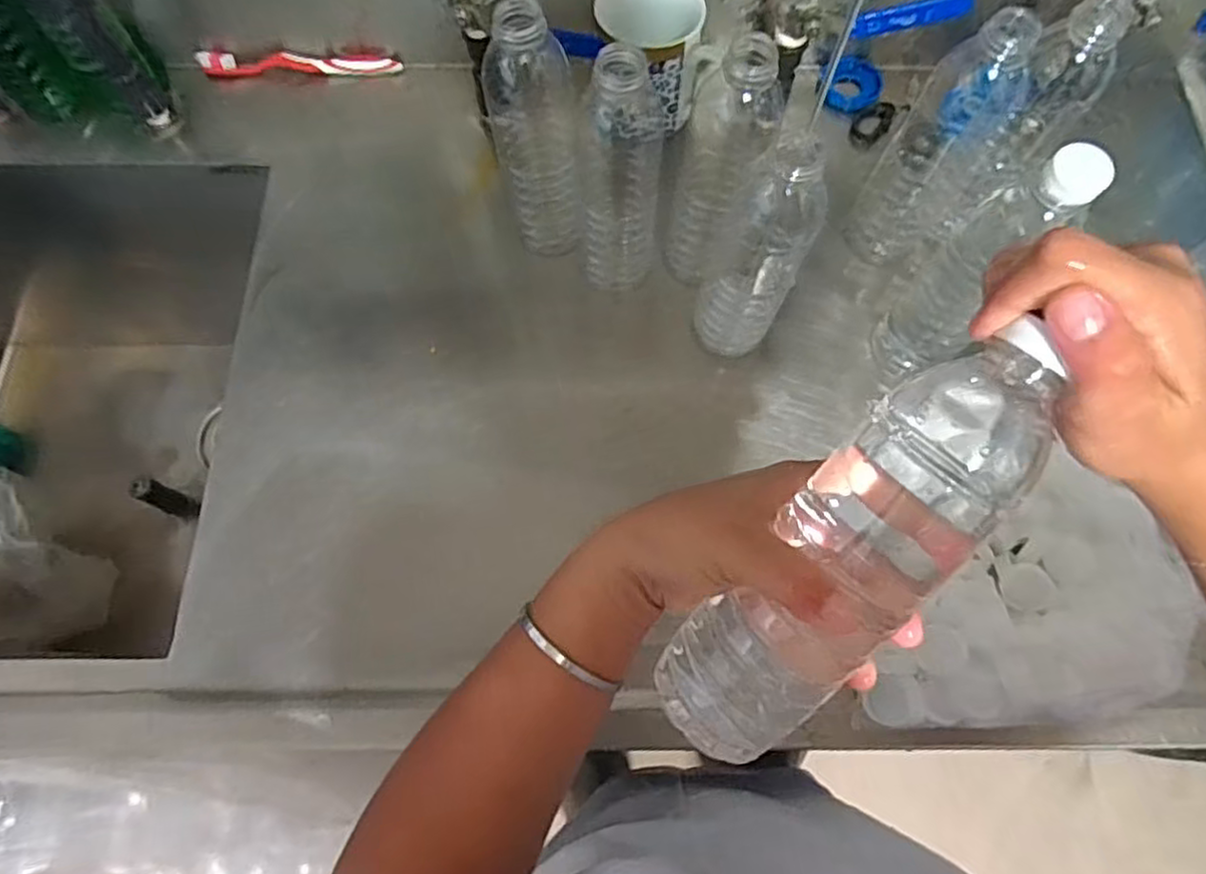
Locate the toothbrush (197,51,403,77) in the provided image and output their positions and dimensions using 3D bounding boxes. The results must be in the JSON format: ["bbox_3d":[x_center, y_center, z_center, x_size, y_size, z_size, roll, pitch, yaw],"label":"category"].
[{"bbox_3d":[-0.290,-0.358,0.654,0.186,0.013,0.020,0,70,-1],"label":"toothbrush"}]

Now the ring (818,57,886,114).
[{"bbox_3d":[0.237,-0.337,0.648,0.057,0.018,0.053,0,70,-1],"label":"ring"}]

